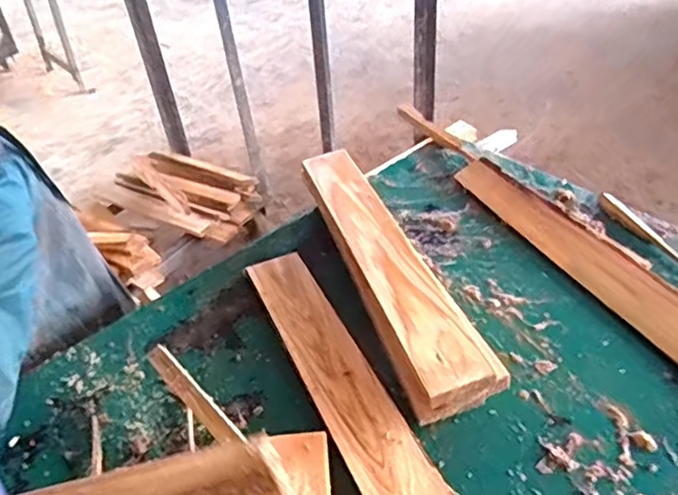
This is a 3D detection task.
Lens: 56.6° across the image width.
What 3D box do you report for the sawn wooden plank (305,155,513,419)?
[{"bbox_3d":[0.059,0.013,0.808,0.093,0.066,0.488,-15,39,-11],"label":"sawn wooden plank"}]

